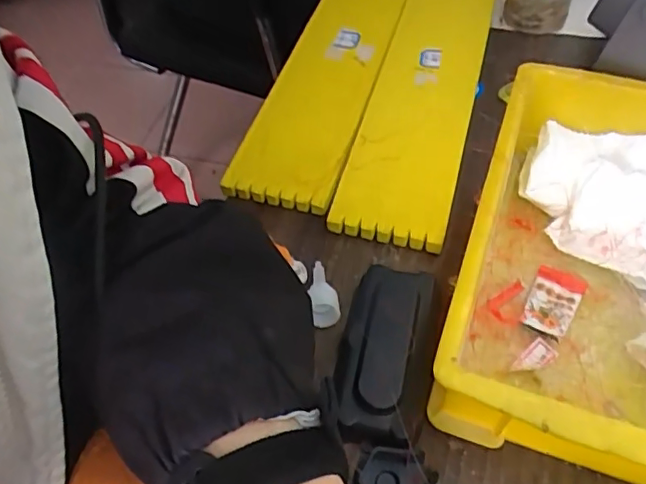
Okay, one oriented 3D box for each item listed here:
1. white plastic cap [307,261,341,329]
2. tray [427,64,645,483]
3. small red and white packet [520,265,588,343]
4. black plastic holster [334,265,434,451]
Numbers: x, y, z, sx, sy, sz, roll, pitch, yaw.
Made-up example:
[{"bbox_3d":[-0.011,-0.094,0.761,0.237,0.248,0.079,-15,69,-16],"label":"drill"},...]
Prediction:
[{"bbox_3d":[-0.002,0.031,0.351,0.017,0.017,0.048,-12,54,-5],"label":"white plastic cap"},{"bbox_3d":[0.177,0.014,0.319,0.180,0.076,0.248,15,56,14],"label":"tray"},{"bbox_3d":[0.141,0.036,0.341,0.028,0.005,0.049,25,60,21],"label":"small red and white packet"},{"bbox_3d":[0.037,0.061,0.319,0.050,0.028,0.108,6,55,8],"label":"black plastic holster"}]

